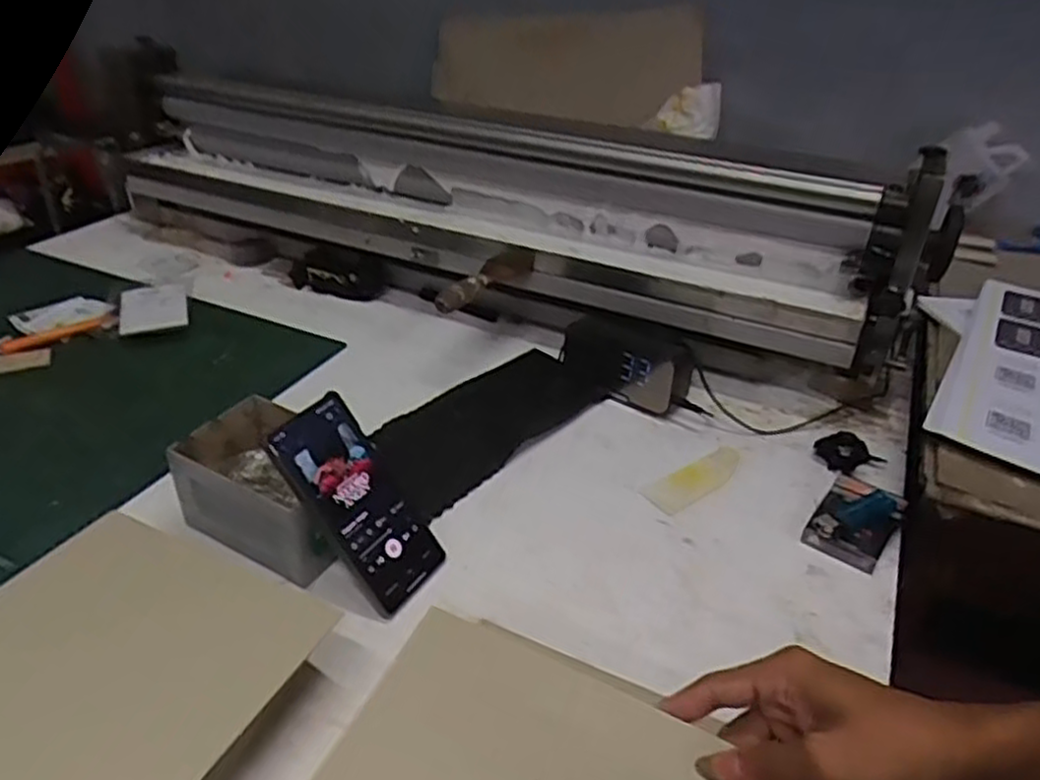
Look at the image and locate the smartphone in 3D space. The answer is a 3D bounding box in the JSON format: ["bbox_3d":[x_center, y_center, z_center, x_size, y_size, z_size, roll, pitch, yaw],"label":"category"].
[{"bbox_3d":[-0.123,0.086,0.569,0.015,0.162,0.080,-27,7,44],"label":"smartphone"}]

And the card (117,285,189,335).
[{"bbox_3d":[-0.473,-0.106,0.951,0.080,0.010,0.112,-11,40,-20],"label":"card"}]

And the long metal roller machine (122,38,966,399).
[{"bbox_3d":[-0.111,-0.246,1.016,1.218,0.243,0.215,16,34,21],"label":"long metal roller machine"}]

